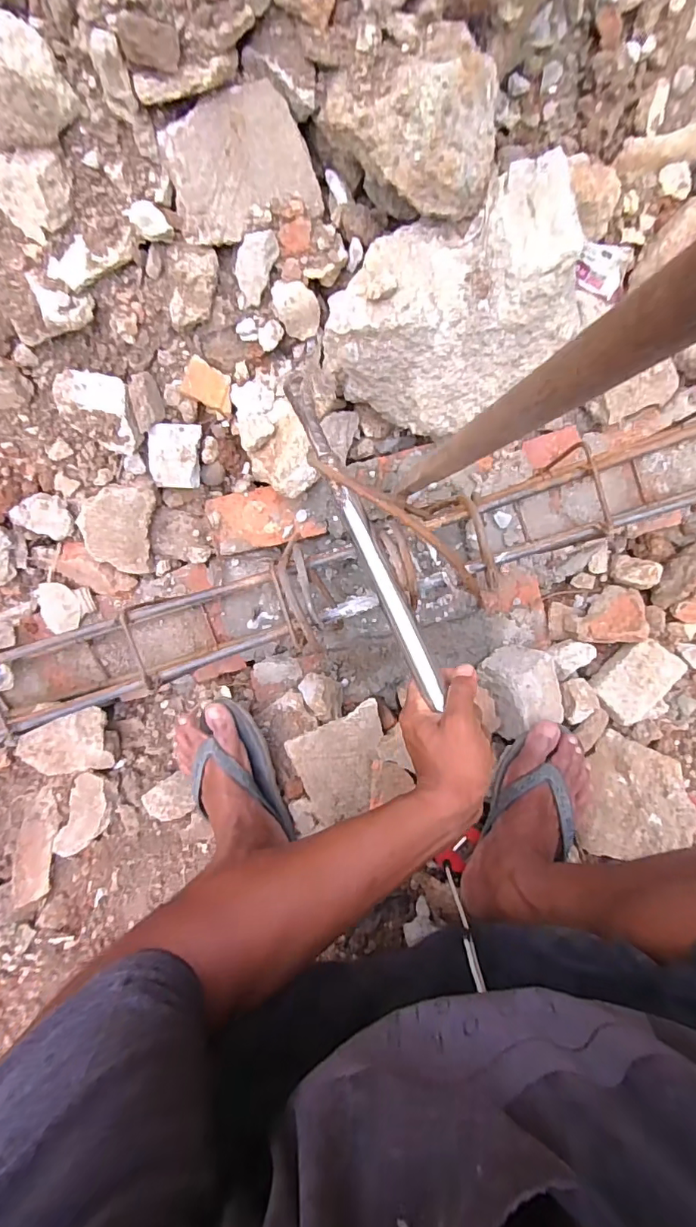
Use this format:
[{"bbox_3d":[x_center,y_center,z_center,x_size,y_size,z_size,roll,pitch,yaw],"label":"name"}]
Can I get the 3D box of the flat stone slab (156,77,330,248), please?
[{"bbox_3d":[-0.103,-0.433,0.479,0.139,0.019,0.101,-20,131,-6],"label":"flat stone slab"}]

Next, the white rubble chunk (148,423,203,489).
[{"bbox_3d":[-0.213,-0.193,0.606,0.060,0.015,0.074,-2,112,-16],"label":"white rubble chunk"}]

